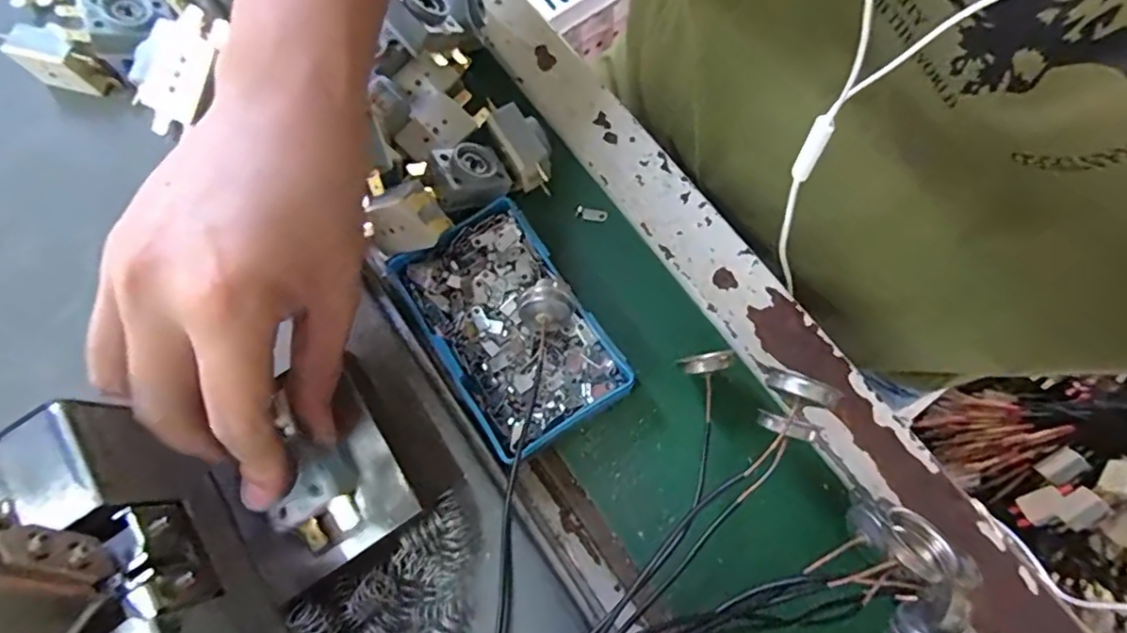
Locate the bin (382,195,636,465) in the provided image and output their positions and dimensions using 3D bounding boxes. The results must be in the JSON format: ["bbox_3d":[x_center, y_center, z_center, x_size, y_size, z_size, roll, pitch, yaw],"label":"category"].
[{"bbox_3d":[-0.027,0.004,0.284,0.070,0.027,0.113,-33,75,-6],"label":"bin"}]

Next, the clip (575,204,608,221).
[{"bbox_3d":[0.015,-0.056,0.318,0.017,0.004,0.007,15,76,8],"label":"clip"}]

